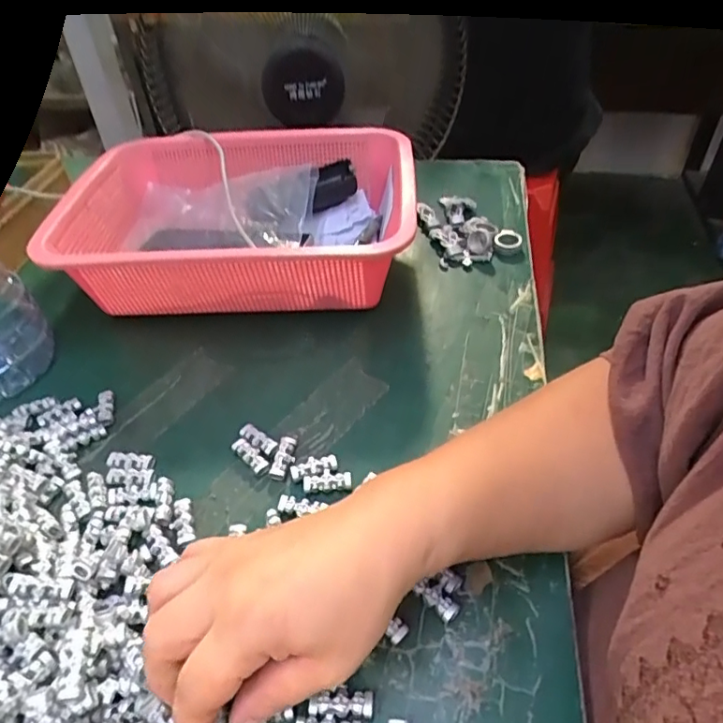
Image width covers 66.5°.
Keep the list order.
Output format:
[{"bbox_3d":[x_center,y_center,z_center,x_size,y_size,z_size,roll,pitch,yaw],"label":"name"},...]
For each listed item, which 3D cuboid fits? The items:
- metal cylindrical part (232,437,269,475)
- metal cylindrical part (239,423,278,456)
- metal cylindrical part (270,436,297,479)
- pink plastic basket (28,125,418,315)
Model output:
[{"bbox_3d":[-0.074,0.062,0.365,0.011,0.008,0.031,-35,52,-28],"label":"metal cylindrical part"},{"bbox_3d":[-0.070,0.054,0.373,0.031,0.007,0.011,26,52,28],"label":"metal cylindrical part"},{"bbox_3d":[-0.050,0.063,0.362,0.013,0.007,0.029,7,45,12],"label":"metal cylindrical part"},{"bbox_3d":[-0.102,-0.127,0.507,0.289,0.092,0.221,-1,44,4],"label":"pink plastic basket"}]

